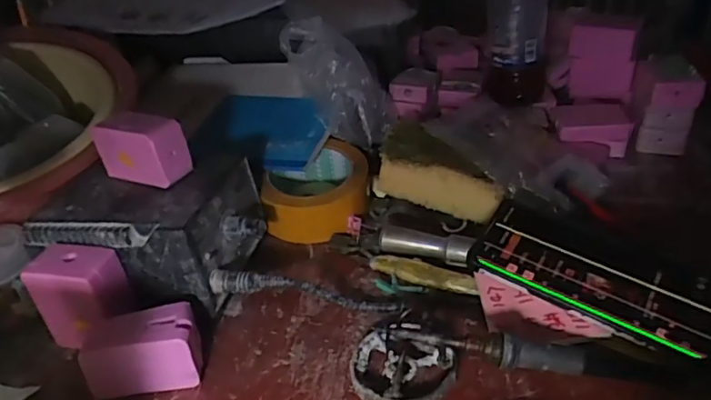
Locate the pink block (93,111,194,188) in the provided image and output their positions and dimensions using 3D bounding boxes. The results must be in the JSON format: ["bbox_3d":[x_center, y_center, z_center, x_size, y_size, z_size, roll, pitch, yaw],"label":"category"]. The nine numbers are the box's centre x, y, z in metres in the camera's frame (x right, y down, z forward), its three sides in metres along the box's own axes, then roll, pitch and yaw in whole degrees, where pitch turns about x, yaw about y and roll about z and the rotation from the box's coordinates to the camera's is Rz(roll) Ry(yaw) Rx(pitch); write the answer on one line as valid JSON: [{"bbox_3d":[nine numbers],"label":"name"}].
[{"bbox_3d":[-0.161,-0.039,0.417,0.065,0.046,0.030,16,38,27],"label":"pink block"}]

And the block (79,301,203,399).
[{"bbox_3d":[-0.136,0.099,0.360,0.067,0.047,0.034,-6,33,-5],"label":"block"}]

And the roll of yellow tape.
[{"bbox_3d":[-0.034,-0.011,0.510,0.093,0.048,0.094,-2,33,1],"label":"roll of yellow tape"}]

